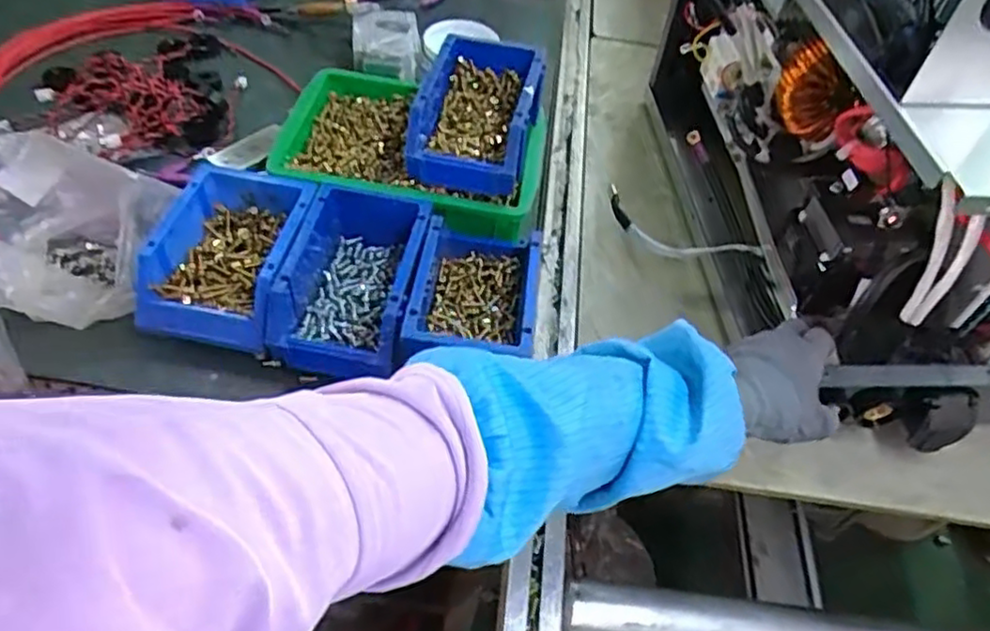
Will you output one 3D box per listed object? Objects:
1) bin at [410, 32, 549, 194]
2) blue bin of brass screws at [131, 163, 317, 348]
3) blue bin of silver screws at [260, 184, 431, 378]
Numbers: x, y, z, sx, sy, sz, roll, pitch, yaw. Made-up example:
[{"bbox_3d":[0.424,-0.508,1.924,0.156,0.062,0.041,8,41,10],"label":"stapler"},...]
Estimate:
[{"bbox_3d":[-0.016,-0.196,0.637,0.104,0.060,0.162,11,51,2],"label":"bin"},{"bbox_3d":[-0.230,-0.053,0.580,0.110,0.058,0.161,9,51,1],"label":"blue bin of brass screws"},{"bbox_3d":[-0.123,-0.036,0.586,0.107,0.067,0.162,10,51,1],"label":"blue bin of silver screws"}]

